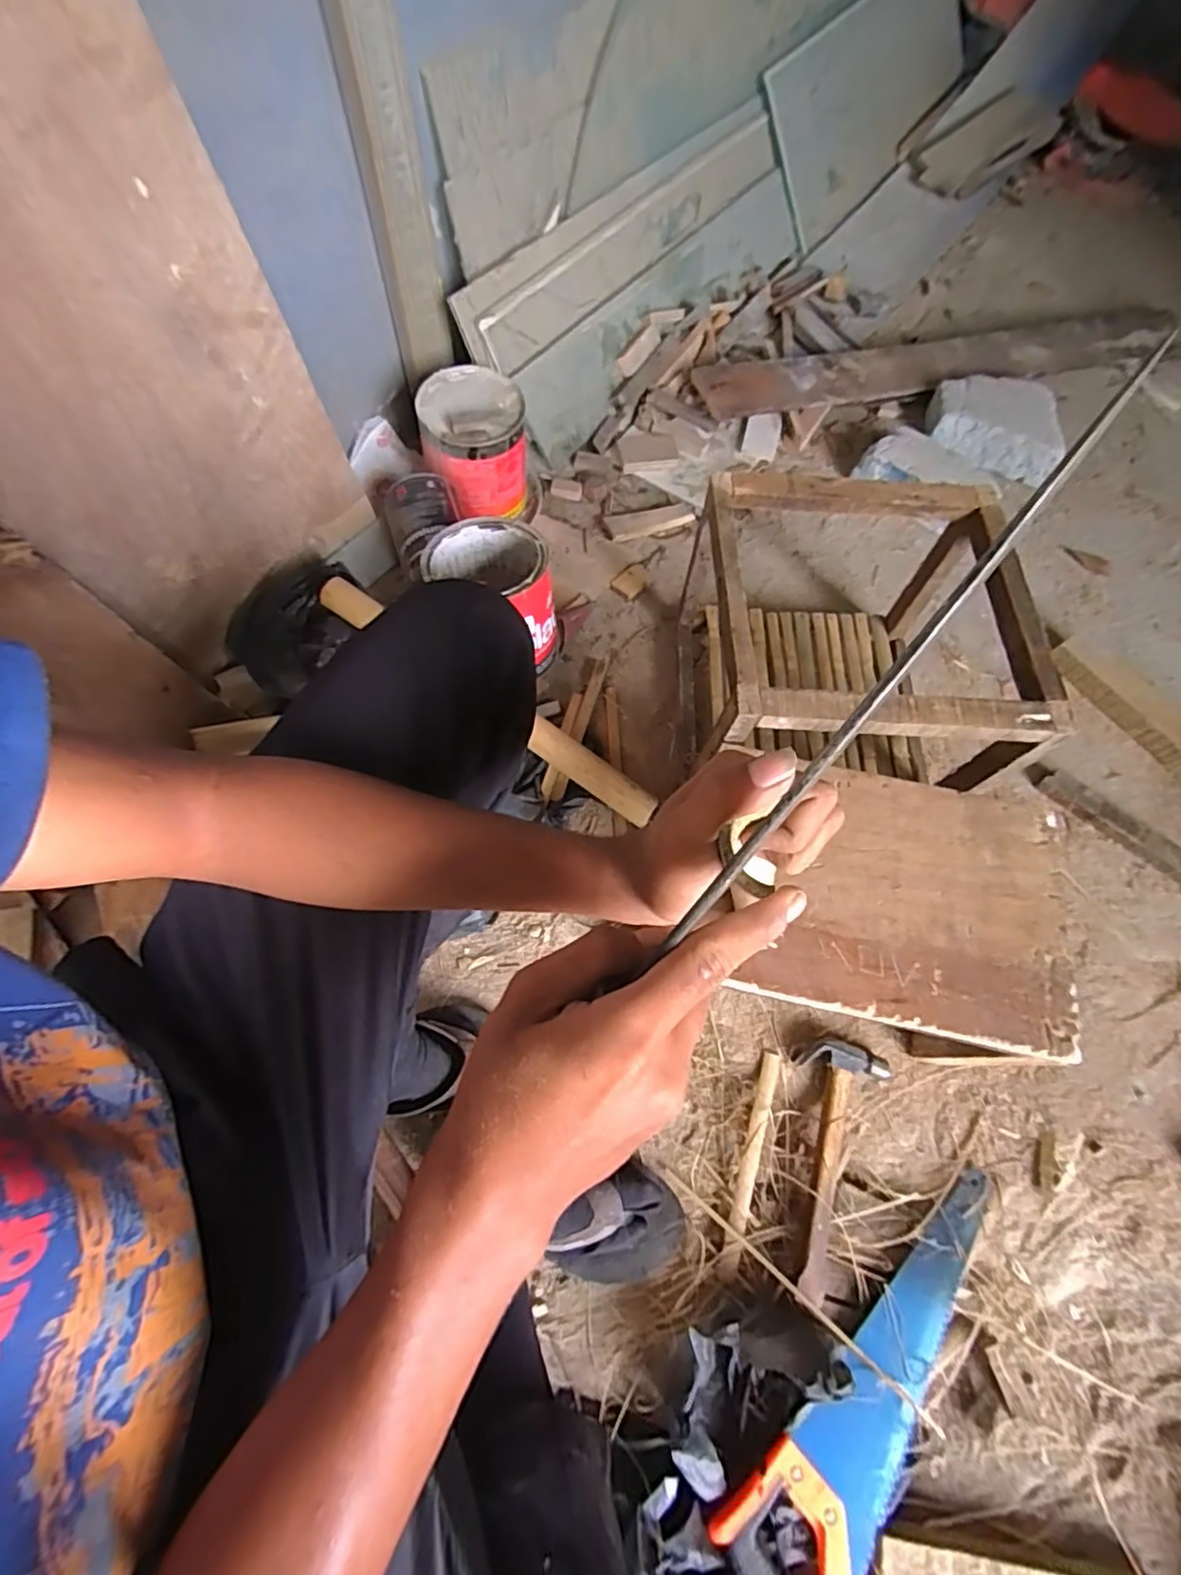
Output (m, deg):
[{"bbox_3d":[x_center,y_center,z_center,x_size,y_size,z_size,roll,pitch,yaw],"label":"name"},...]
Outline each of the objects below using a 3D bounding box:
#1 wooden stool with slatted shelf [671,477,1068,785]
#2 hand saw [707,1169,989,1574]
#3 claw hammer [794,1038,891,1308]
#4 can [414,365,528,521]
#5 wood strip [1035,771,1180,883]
[{"bbox_3d":[0.283,-0.148,0.746,0.325,0.270,0.308,4,67,-1],"label":"wooden stool with slatted shelf"},{"bbox_3d":[0.286,0.563,0.585,0.397,0.030,0.116,-41,75,-17],"label":"hand saw"},{"bbox_3d":[0.240,0.387,0.646,0.085,0.028,0.236,21,68,6],"label":"claw hammer"},{"bbox_3d":[-0.173,-0.508,0.941,0.151,0.145,0.163,-12,67,-9],"label":"can"},{"bbox_3d":[0.690,0.052,0.808,0.211,0.020,0.043,38,70,12],"label":"wood strip"}]

